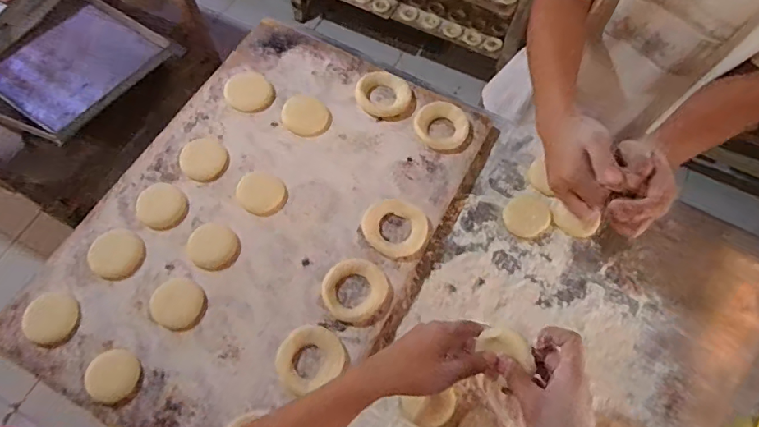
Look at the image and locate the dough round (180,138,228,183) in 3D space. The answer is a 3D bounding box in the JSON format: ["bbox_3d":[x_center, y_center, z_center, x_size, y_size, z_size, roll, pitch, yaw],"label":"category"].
[{"bbox_3d":[-0.253,-0.079,0.682,0.064,0.010,0.061,0,65,-1],"label":"dough round"}]

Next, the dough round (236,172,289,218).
[{"bbox_3d":[-0.165,-0.027,0.663,0.067,0.008,0.059,18,66,7],"label":"dough round"}]

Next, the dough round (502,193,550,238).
[{"bbox_3d":[0.213,0.003,0.686,0.067,0.008,0.061,0,65,-1],"label":"dough round"}]

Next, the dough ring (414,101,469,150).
[{"bbox_3d":[0.093,-0.133,0.713,0.073,0.016,0.079,0,65,-1],"label":"dough ring"}]

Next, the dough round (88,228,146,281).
[{"bbox_3d":[-0.339,0.053,0.613,0.063,0.016,0.061,0,65,-1],"label":"dough round"}]

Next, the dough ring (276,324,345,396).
[{"bbox_3d":[-0.085,0.174,0.576,0.078,0.010,0.070,-23,67,-11],"label":"dough ring"}]

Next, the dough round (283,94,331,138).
[{"bbox_3d":[-0.114,-0.150,0.727,0.074,0.006,0.067,38,70,16],"label":"dough round"}]

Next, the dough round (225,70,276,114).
[{"bbox_3d":[-0.202,-0.188,0.735,0.068,0.009,0.075,-38,71,-17],"label":"dough round"}]

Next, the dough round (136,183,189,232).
[{"bbox_3d":[-0.297,-0.011,0.648,0.069,0.008,0.062,26,67,11],"label":"dough round"}]

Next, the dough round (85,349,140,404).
[{"bbox_3d":[-0.310,0.188,0.550,0.055,0.013,0.057,0,65,-1],"label":"dough round"}]

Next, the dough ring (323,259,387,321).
[{"bbox_3d":[-0.033,0.097,0.609,0.078,0.012,0.080,0,65,-1],"label":"dough ring"}]

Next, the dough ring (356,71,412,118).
[{"bbox_3d":[0.005,-0.185,0.735,0.083,0.022,0.066,26,67,11],"label":"dough ring"}]

